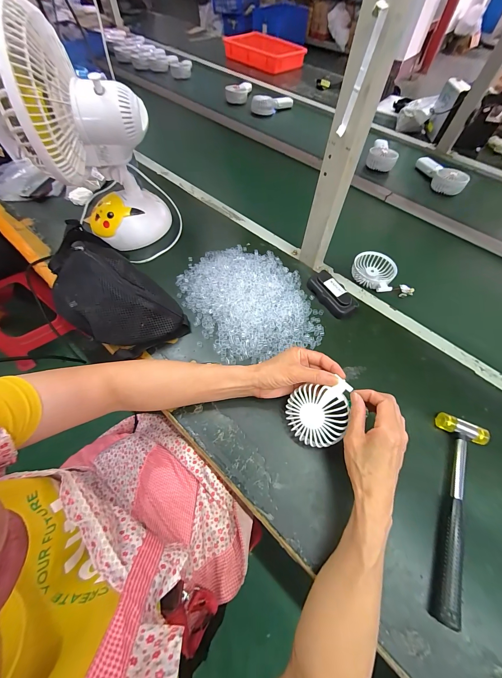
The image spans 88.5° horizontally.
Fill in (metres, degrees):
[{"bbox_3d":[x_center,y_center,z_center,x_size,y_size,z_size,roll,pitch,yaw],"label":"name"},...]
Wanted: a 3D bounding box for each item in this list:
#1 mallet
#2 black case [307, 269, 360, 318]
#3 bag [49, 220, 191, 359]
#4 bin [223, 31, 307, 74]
[{"bbox_3d":[0.270,0.222,0.337,0.060,0.027,0.240,21,62,11],"label":"mallet"},{"bbox_3d":[0.156,-0.090,0.507,0.045,0.032,0.107,-25,64,-15],"label":"black case"},{"bbox_3d":[-0.277,-0.097,0.472,0.340,0.082,0.160,33,64,16],"label":"bag"},{"bbox_3d":[0.054,-1.392,1.251,0.380,0.073,0.221,40,67,19],"label":"bin"}]

